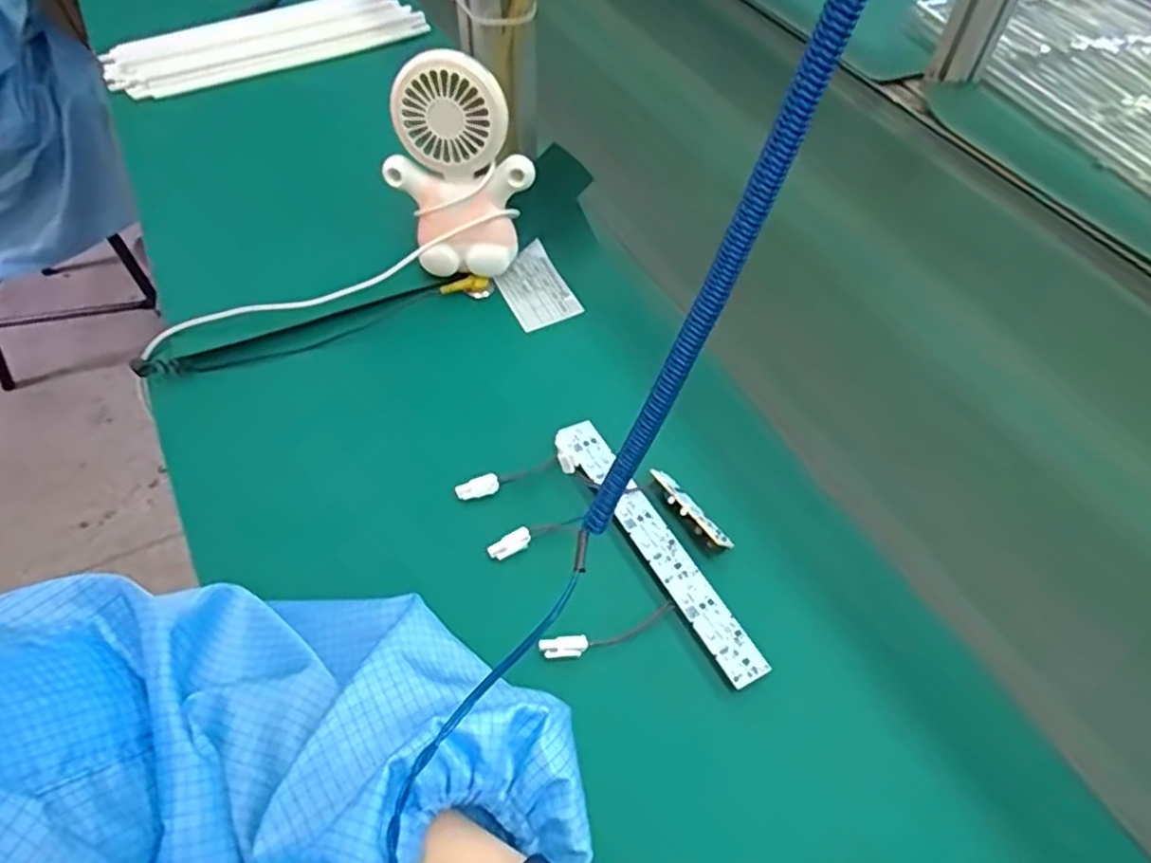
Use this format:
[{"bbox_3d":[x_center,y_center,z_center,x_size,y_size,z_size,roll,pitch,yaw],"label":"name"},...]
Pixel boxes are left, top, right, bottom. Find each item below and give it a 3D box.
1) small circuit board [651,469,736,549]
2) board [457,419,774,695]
[{"bbox_3d":[0.069,0.046,0.437,0.012,0.007,0.065,-29,59,-22],"label":"small circuit board"},{"bbox_3d":[0.015,0.079,0.417,0.099,0.013,0.185,-24,57,-19],"label":"board"}]

